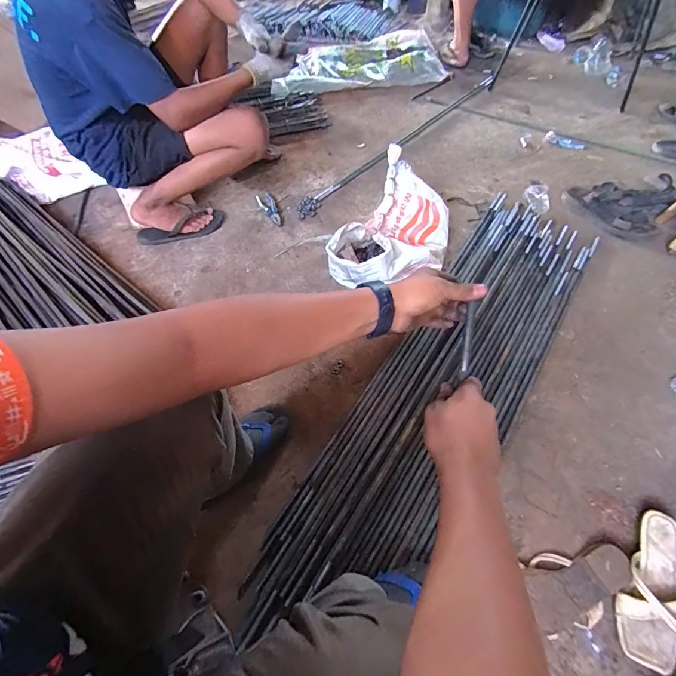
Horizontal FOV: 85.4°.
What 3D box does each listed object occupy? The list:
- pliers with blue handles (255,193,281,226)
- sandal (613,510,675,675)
[{"bbox_3d":[-0.232,-0.433,1.232,0.053,0.012,0.164,-20,59,-11],"label":"pliers with blue handles"},{"bbox_3d":[0.538,0.419,0.624,0.094,0.042,0.240,34,65,22],"label":"sandal"}]

